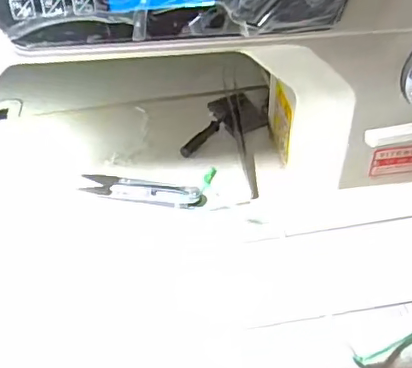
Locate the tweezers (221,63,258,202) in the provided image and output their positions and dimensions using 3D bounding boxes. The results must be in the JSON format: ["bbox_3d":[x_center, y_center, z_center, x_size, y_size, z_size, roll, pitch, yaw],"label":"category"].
[{"bbox_3d":[0.029,-0.048,0.471,0.011,0.018,0.143,-6,45,-5],"label":"tweezers"}]

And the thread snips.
[{"bbox_3d":[-0.047,0.005,0.434,0.094,0.006,0.027,8,45,9],"label":"thread snips"}]

